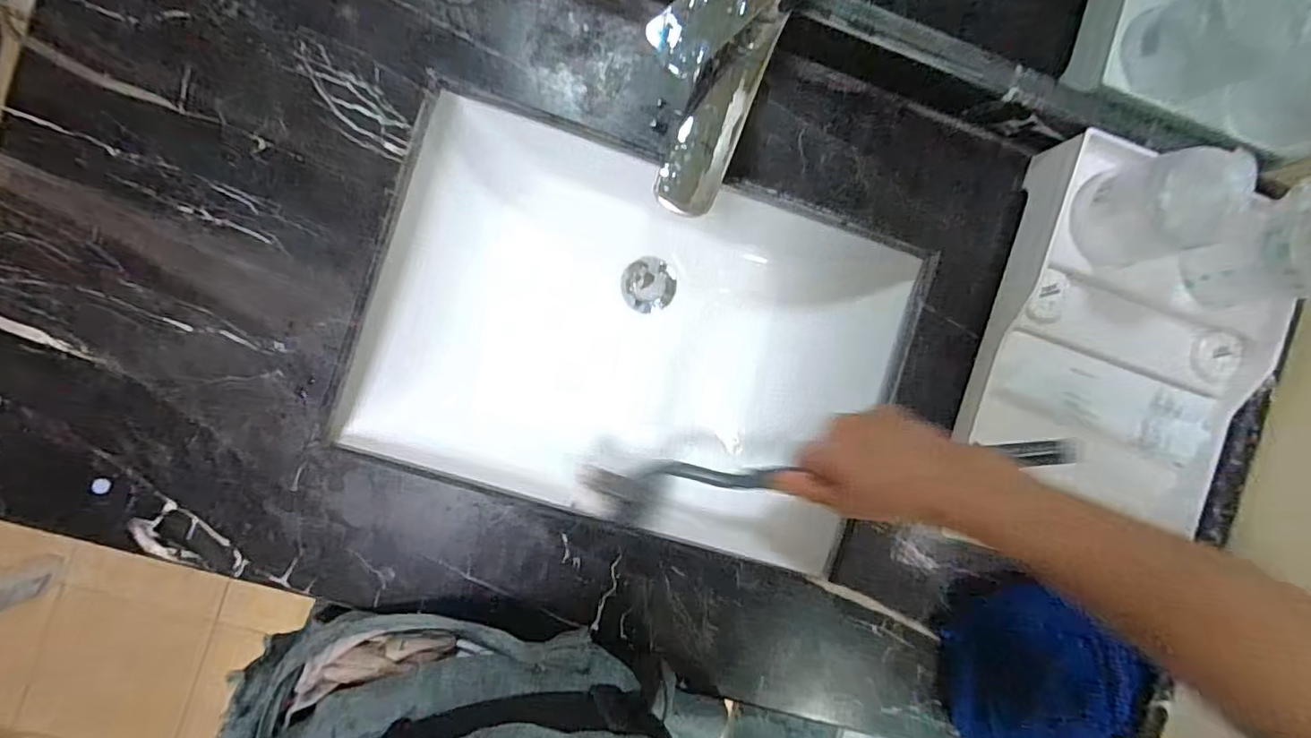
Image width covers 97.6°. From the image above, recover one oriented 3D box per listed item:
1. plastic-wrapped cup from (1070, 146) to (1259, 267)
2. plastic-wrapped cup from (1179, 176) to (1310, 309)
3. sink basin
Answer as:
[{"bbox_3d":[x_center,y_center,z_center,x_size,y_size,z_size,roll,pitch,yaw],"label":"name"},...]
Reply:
[{"bbox_3d":[0.377,-0.119,0.427,0.076,0.077,0.071,0,92,-6],"label":"plastic-wrapped cup"},{"bbox_3d":[0.461,-0.092,0.438,0.067,0.089,0.086,-7,93,-6],"label":"plastic-wrapped cup"},{"bbox_3d":[-0.017,-0.034,0.563,0.456,0.152,0.327,20,90,-6],"label":"sink basin"}]

